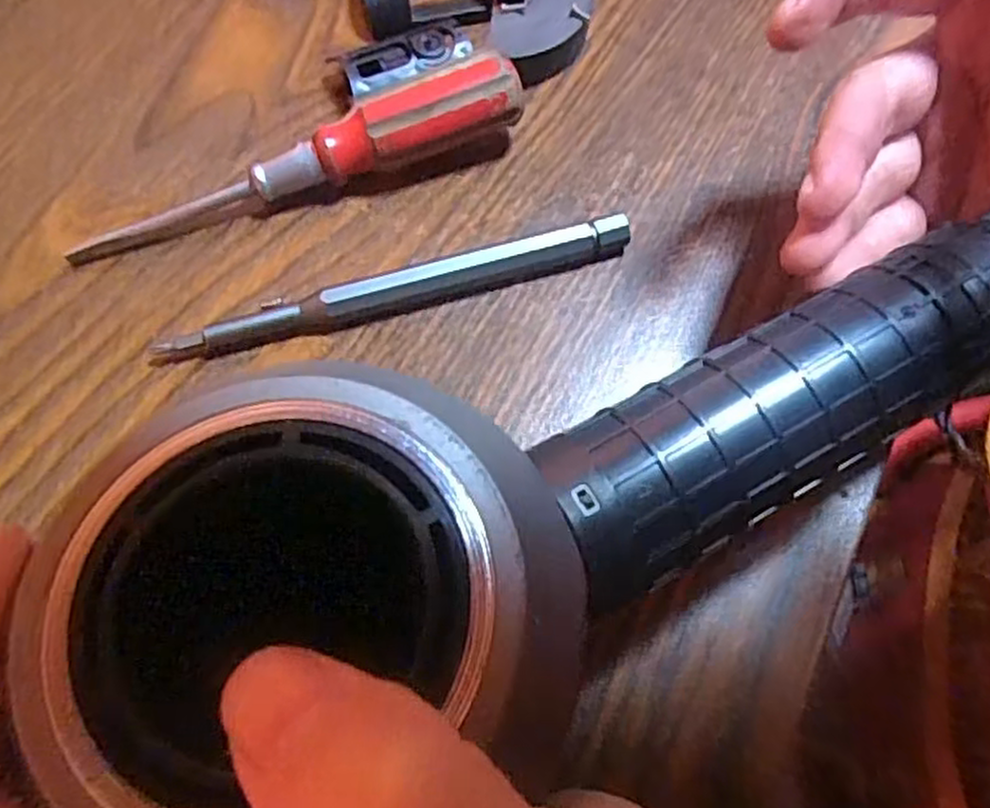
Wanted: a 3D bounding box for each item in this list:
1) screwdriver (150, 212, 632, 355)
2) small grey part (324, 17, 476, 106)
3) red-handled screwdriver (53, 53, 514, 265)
[{"bbox_3d":[-0.027,-0.034,0.218,0.135,0.011,0.012,-13,66,-7],"label":"screwdriver"},{"bbox_3d":[-0.030,-0.112,0.249,0.042,0.013,0.020,-26,68,-12],"label":"small grey part"},{"bbox_3d":[-0.059,-0.073,0.226,0.136,0.026,0.018,-18,67,-9],"label":"red-handled screwdriver"}]

